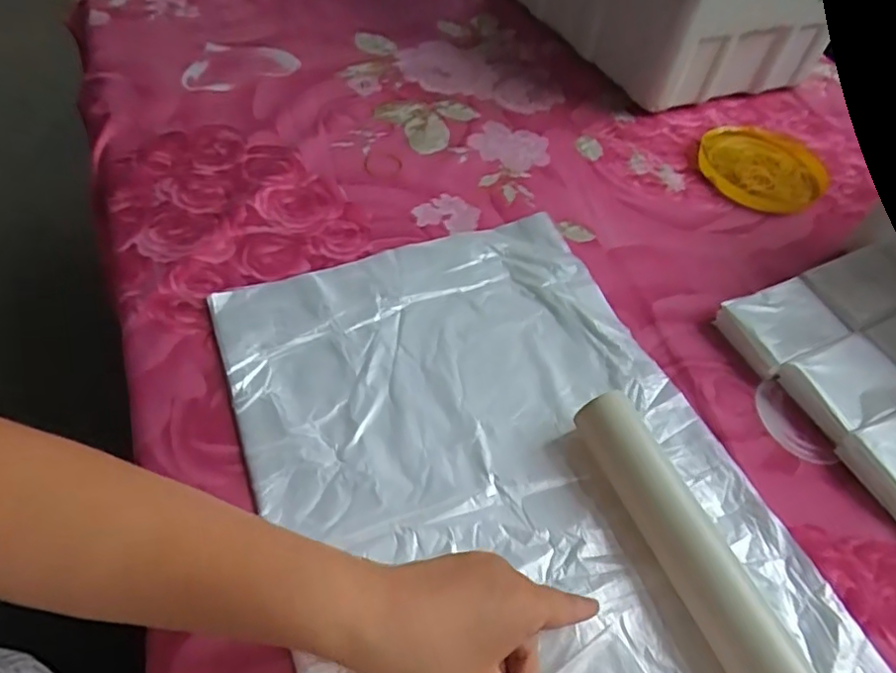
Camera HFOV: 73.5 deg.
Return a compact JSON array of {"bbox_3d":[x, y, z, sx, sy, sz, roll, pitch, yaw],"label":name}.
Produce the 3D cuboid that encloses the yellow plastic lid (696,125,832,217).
[{"bbox_3d":[0.349,-0.190,0.666,0.135,0.023,0.156,25,54,14],"label":"yellow plastic lid"}]

